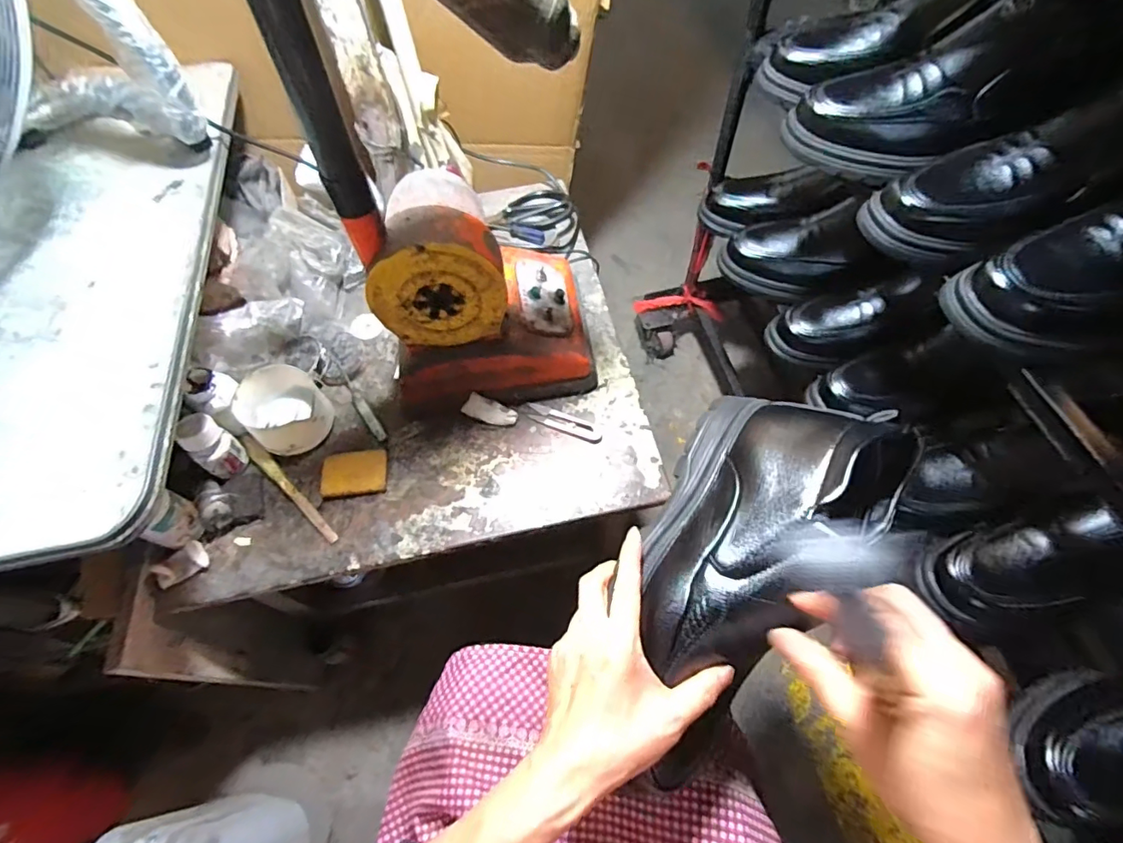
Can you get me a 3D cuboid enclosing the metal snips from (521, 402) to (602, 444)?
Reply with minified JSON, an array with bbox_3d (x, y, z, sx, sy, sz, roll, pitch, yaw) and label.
[{"bbox_3d":[0.002,-0.001,0.618,0.098,0.005,0.025,22,65,11],"label":"metal snips"}]

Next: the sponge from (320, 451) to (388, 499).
[{"bbox_3d":[-0.236,0.058,0.587,0.070,0.014,0.055,-9,63,-4],"label":"sponge"}]

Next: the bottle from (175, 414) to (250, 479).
[{"bbox_3d":[-0.384,0.026,0.565,0.042,0.074,0.042,38,69,18],"label":"bottle"}]

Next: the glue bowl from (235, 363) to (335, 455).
[{"bbox_3d":[-0.321,-0.013,0.599,0.087,0.058,0.092,-38,68,-18],"label":"glue bowl"}]

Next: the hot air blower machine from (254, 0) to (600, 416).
[{"bbox_3d":[-0.083,-0.213,0.449,0.228,0.507,0.173,-9,63,-5],"label":"hot air blower machine"}]

